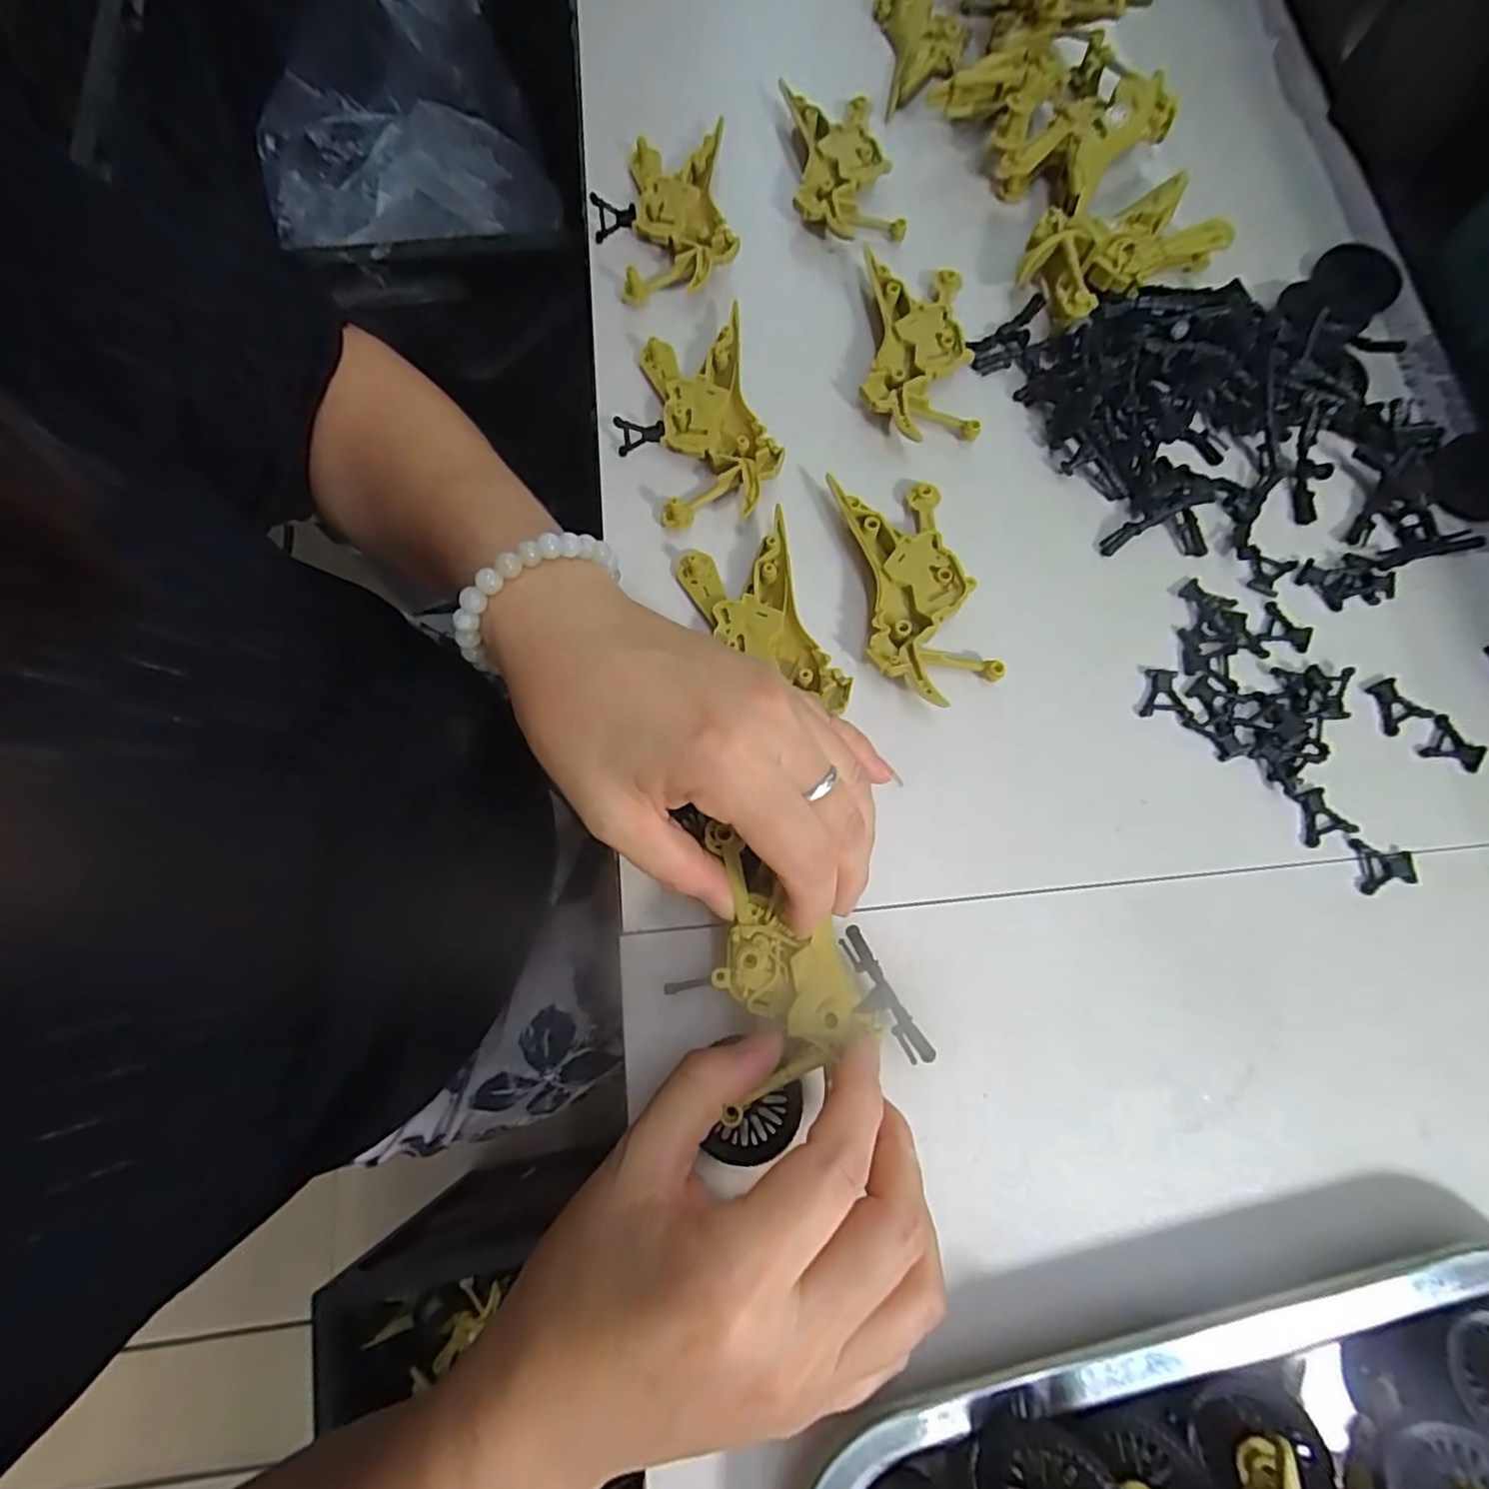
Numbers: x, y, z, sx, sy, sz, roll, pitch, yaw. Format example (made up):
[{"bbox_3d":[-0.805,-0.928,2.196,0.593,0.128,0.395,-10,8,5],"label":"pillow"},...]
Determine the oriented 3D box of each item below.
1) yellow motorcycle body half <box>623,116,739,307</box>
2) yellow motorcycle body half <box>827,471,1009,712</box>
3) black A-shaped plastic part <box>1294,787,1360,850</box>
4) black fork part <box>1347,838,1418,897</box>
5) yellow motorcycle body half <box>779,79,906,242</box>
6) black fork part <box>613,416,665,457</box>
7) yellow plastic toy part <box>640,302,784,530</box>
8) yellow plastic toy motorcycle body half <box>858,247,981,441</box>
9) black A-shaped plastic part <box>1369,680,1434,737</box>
[{"bbox_3d":[-0.030,-0.254,0.310,0.050,0.017,0.093,-1,76,-1],"label":"yellow motorcycle body half"},{"bbox_3d":[0.070,-0.064,0.267,0.053,0.015,0.096,-13,76,-4],"label":"yellow motorcycle body half"},{"bbox_3d":[0.222,0.027,0.249,0.020,0.004,0.021,0,76,-1],"label":"black A-shaped plastic part"},{"bbox_3d":[0.242,0.045,0.245,0.021,0.004,0.020,-4,76,-2],"label":"black fork part"},{"bbox_3d":[0.045,-0.289,0.320,0.048,0.012,0.096,-8,76,-2],"label":"yellow motorcycle body half"},{"bbox_3d":[-0.045,-0.133,0.280,0.021,0.019,0.005,-10,76,-3],"label":"black fork part"},{"bbox_3d":[-0.015,-0.140,0.284,0.050,0.016,0.094,-8,76,-3],"label":"yellow plastic toy part"},{"bbox_3d":[0.078,-0.178,0.295,0.048,0.012,0.094,1,76,0],"label":"yellow plastic toy motorcycle body half"},{"bbox_3d":[0.263,-0.017,0.262,0.020,0.004,0.021,-25,78,-7],"label":"black A-shaped plastic part"}]

